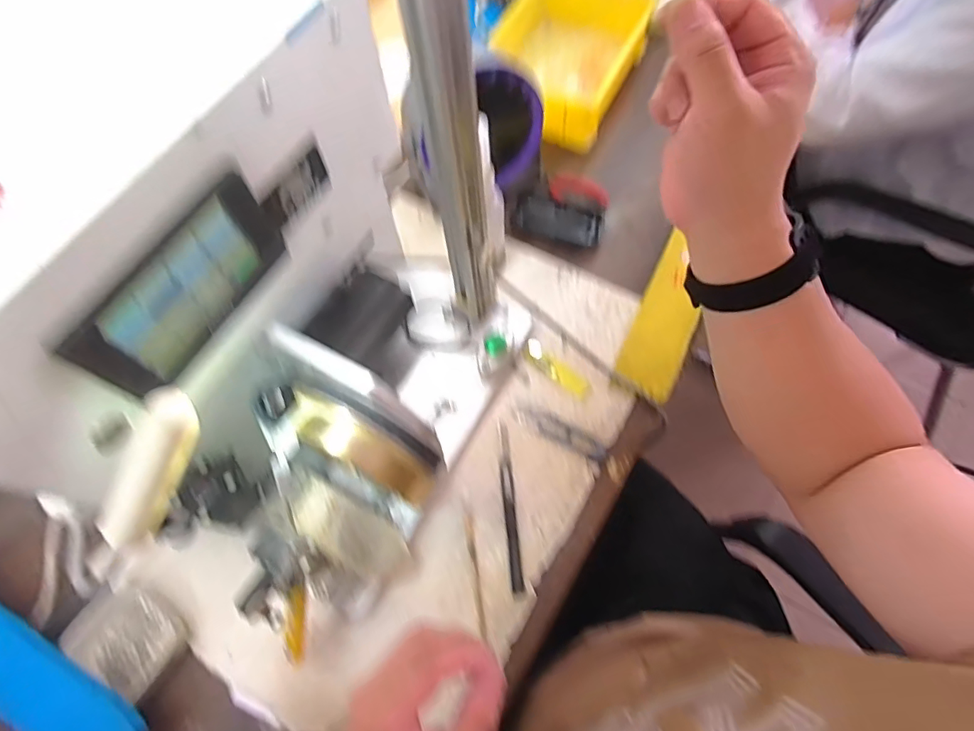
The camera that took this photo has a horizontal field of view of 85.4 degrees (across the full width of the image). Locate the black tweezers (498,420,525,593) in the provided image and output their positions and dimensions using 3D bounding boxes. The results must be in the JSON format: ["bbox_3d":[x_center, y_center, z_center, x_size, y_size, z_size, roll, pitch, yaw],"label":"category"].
[{"bbox_3d":[0.022,0.134,0.520,0.012,0.004,0.162,-6,66,0],"label":"black tweezers"}]

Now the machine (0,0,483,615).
[{"bbox_3d":[-0.121,-0.017,0.411,0.230,0.335,0.342,26,70,14],"label":"machine"}]

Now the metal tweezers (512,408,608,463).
[{"bbox_3d":[0.075,0.067,0.547,0.102,0.009,0.025,24,70,13],"label":"metal tweezers"}]

